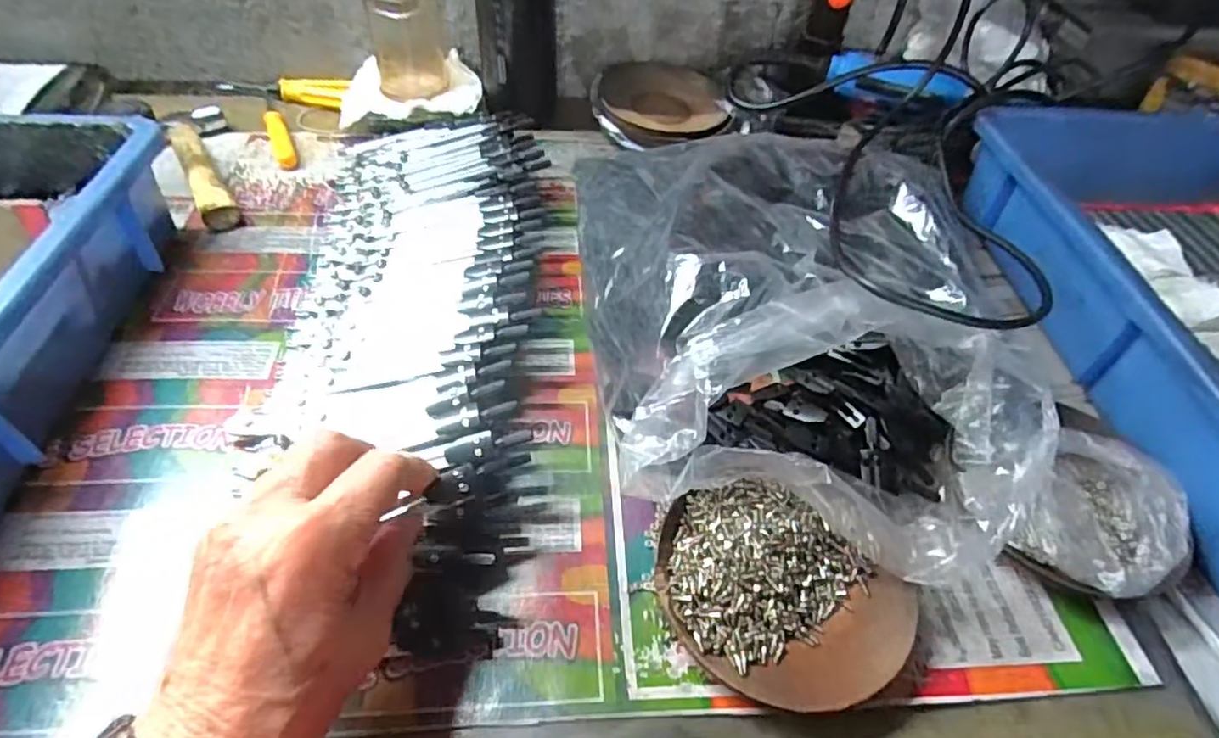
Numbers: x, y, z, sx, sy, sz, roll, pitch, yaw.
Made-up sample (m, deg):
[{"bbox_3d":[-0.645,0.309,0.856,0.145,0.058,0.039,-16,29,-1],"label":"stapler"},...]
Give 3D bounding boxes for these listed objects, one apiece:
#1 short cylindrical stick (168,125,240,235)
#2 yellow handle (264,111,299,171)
[{"bbox_3d":[-0.309,-0.149,0.486,0.023,0.019,0.137,-25,54,-23],"label":"short cylindrical stick"},{"bbox_3d":[-0.266,-0.186,0.519,0.015,0.013,0.070,-19,52,-20],"label":"yellow handle"}]

